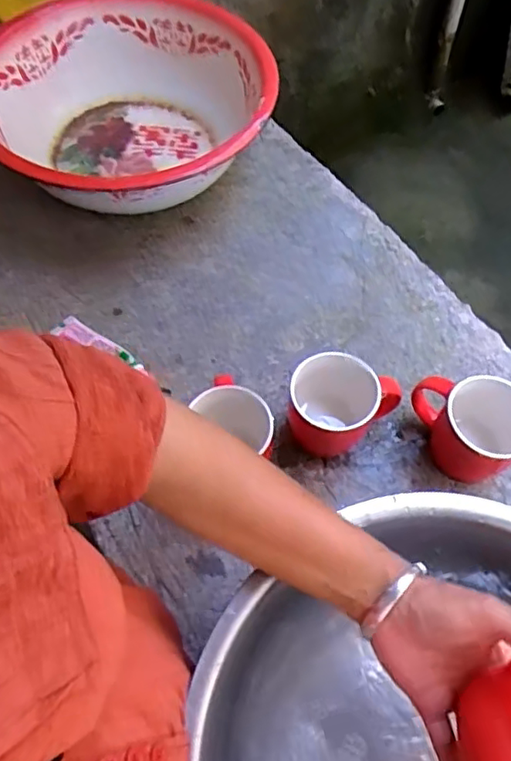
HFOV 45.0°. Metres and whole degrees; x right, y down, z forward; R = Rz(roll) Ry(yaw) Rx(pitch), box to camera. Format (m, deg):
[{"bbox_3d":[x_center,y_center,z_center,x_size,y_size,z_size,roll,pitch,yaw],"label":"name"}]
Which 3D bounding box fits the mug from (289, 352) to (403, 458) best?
[{"bbox_3d":[0.081,0.019,0.590,0.098,0.075,0.073,-26,67,-12],"label":"mug"}]

